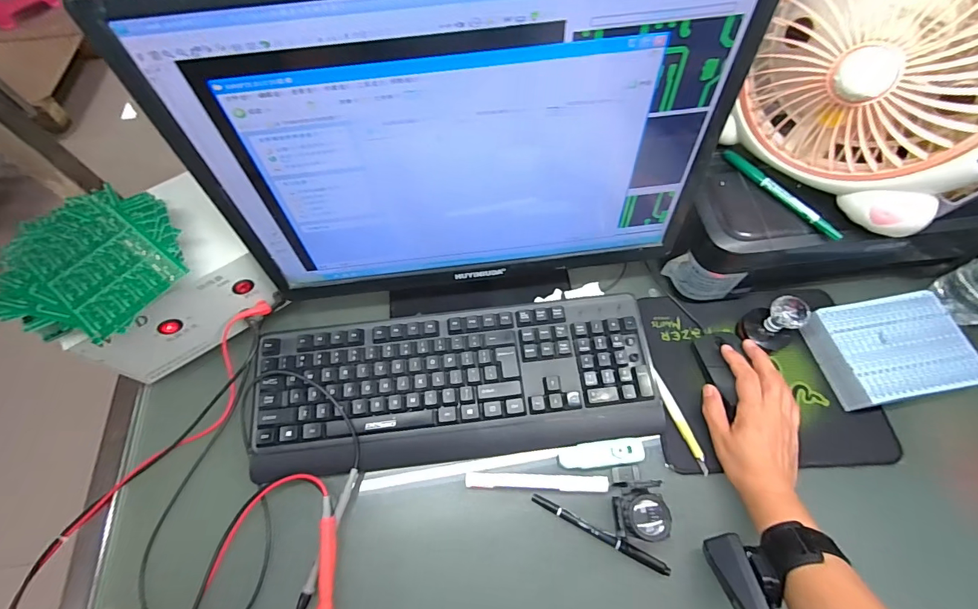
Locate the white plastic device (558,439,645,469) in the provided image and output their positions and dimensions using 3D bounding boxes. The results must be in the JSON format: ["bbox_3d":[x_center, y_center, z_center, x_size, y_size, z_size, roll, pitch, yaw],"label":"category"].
[{"bbox_3d":[0.118,0.156,0.441,0.086,0.013,0.025,-4,63,-3],"label":"white plastic device"}]

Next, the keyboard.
[{"bbox_3d":[-0.036,0.086,0.464,0.424,0.036,0.154,-5,63,-3],"label":"keyboard"}]

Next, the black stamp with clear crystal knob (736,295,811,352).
[{"bbox_3d":[0.318,0.021,0.473,0.046,0.065,0.053,-31,67,-15],"label":"black stamp with clear crystal knob"}]

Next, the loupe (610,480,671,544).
[{"bbox_3d":[0.142,0.196,0.402,0.042,0.051,0.048,1,63,0],"label":"loupe"}]

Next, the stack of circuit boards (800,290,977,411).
[{"bbox_3d":[0.452,0.049,0.475,0.148,0.031,0.111,-9,64,-5],"label":"stack of circuit boards"}]

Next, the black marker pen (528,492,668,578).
[{"bbox_3d":[0.106,0.223,0.411,0.138,0.009,0.010,25,65,11],"label":"black marker pen"}]

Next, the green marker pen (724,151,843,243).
[{"bbox_3d":[0.305,-0.118,0.443,0.011,0.008,0.142,-32,68,-16],"label":"green marker pen"}]

